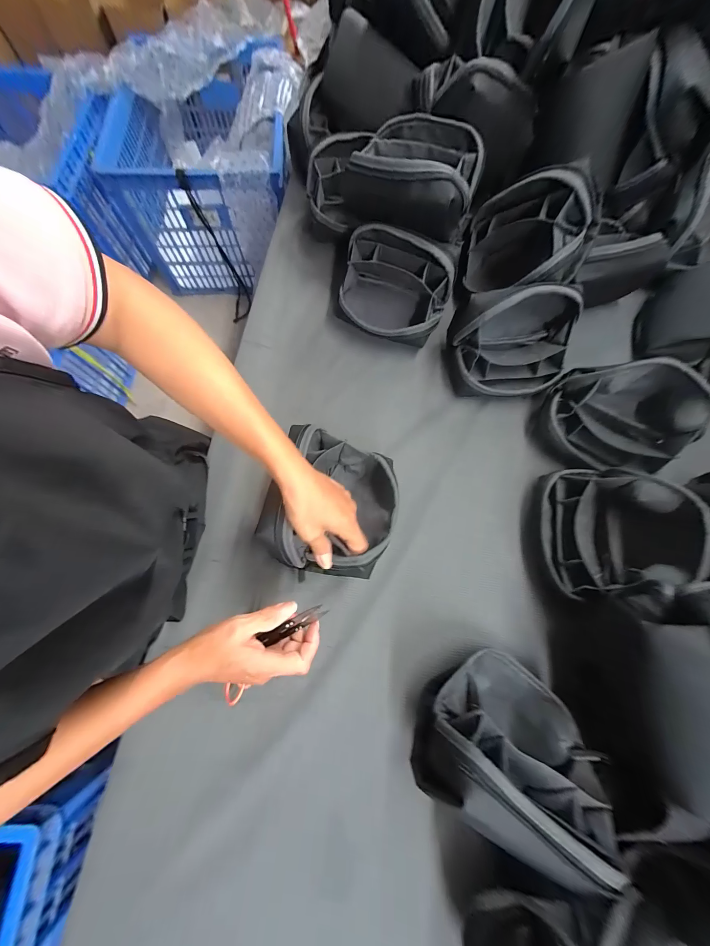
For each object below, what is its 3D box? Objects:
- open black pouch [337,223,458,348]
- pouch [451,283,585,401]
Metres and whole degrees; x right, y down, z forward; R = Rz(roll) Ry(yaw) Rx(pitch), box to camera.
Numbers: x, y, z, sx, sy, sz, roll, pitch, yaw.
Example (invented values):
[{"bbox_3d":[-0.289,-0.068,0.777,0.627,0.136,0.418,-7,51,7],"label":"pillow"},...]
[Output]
[{"bbox_3d":[0.057,-0.274,0.468,0.165,0.109,0.124,16,74,3],"label":"open black pouch"},{"bbox_3d":[0.232,-0.184,0.434,0.165,0.126,0.120,-8,74,-5],"label":"pouch"}]

